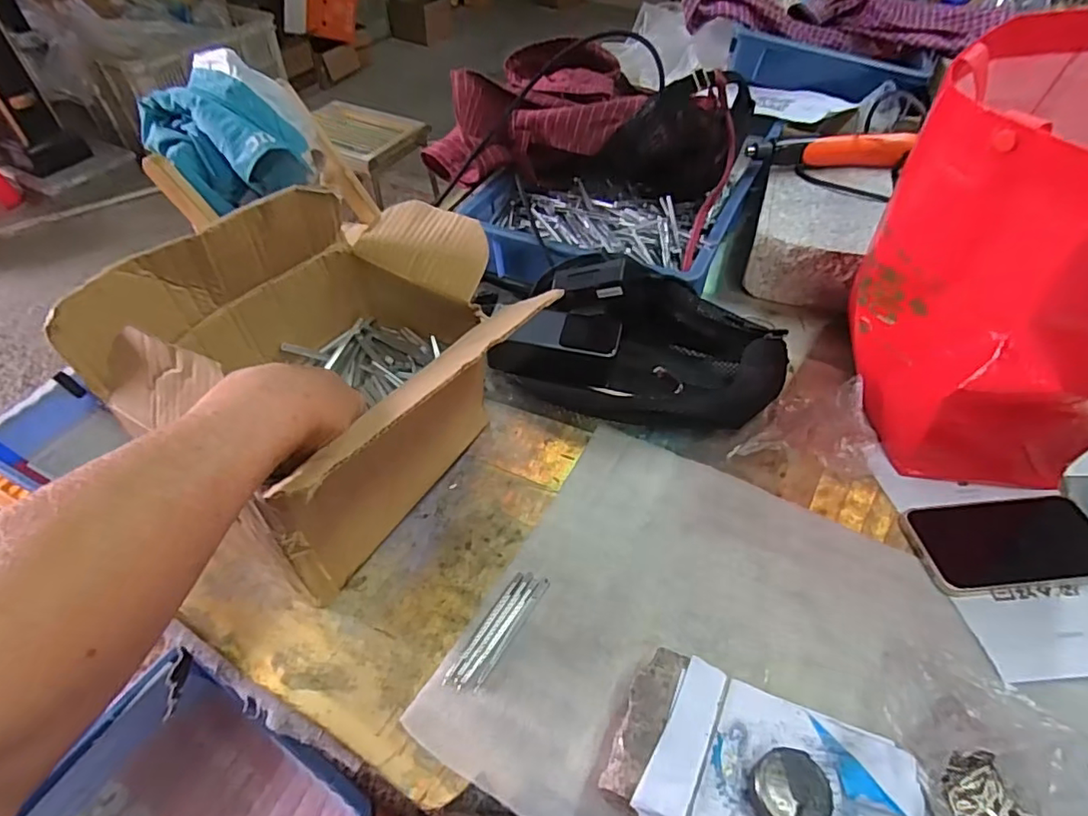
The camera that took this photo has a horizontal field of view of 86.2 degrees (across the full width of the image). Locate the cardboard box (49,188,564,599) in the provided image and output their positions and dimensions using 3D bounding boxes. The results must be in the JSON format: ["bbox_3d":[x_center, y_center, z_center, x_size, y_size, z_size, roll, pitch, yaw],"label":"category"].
[{"bbox_3d":[-0.157,-0.033,0.449,0.158,0.210,0.253,23,52,22],"label":"cardboard box"}]

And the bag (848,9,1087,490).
[{"bbox_3d":[0.394,-0.099,0.455,0.234,0.299,0.215,-30,53,-23],"label":"bag"}]

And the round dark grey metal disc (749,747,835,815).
[{"bbox_3d":[0.132,0.206,0.311,0.036,0.020,0.037,0,49,1],"label":"round dark grey metal disc"}]

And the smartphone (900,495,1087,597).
[{"bbox_3d":[0.366,0.107,0.462,0.148,0.013,0.076,-5,47,-2],"label":"smartphone"}]

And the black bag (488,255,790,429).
[{"bbox_3d":[0.095,-0.065,0.576,0.277,0.091,0.136,8,48,10],"label":"black bag"}]

